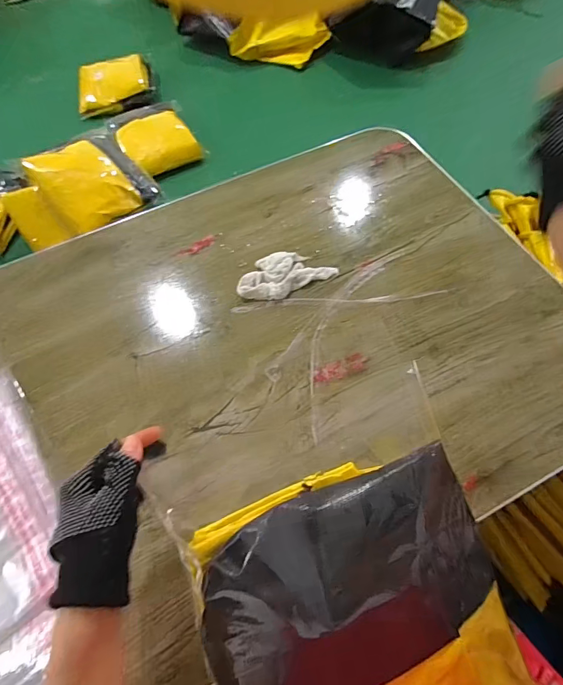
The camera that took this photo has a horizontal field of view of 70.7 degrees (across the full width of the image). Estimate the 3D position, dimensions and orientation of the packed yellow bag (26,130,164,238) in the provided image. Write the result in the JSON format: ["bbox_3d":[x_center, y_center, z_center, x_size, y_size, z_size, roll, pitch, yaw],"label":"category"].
[{"bbox_3d":[-0.514,-0.445,1.089,0.266,0.061,0.243,-43,103,-20],"label":"packed yellow bag"}]

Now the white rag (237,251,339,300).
[{"bbox_3d":[0.005,-0.097,0.556,0.136,0.020,0.065,-18,65,-8],"label":"white rag"}]

